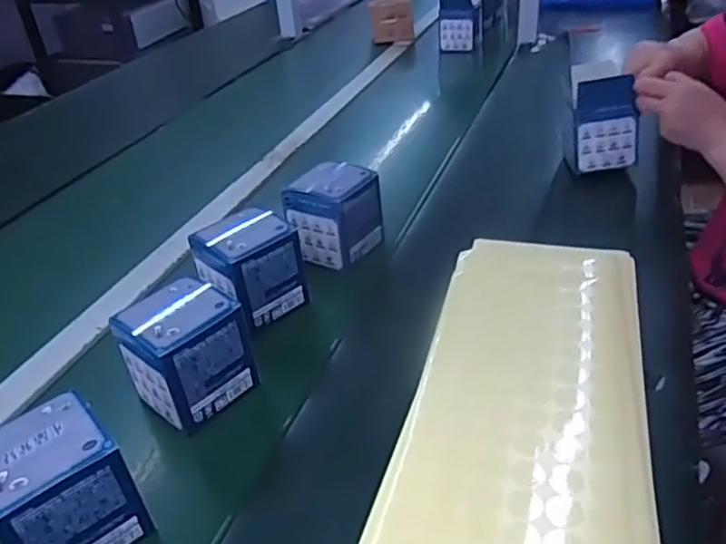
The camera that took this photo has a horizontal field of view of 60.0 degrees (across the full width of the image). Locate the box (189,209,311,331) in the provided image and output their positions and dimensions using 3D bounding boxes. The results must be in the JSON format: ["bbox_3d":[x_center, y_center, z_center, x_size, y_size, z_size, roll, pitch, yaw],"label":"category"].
[{"bbox_3d":[-0.118,-0.006,0.656,0.089,0.093,0.083,-29,39,-29],"label":"box"}]

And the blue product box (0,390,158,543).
[{"bbox_3d":[-0.209,0.152,0.435,0.082,0.094,0.075,-31,40,-31],"label":"blue product box"}]

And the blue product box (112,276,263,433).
[{"bbox_3d":[-0.154,0.070,0.550,0.090,0.091,0.078,-33,41,-32],"label":"blue product box"}]

